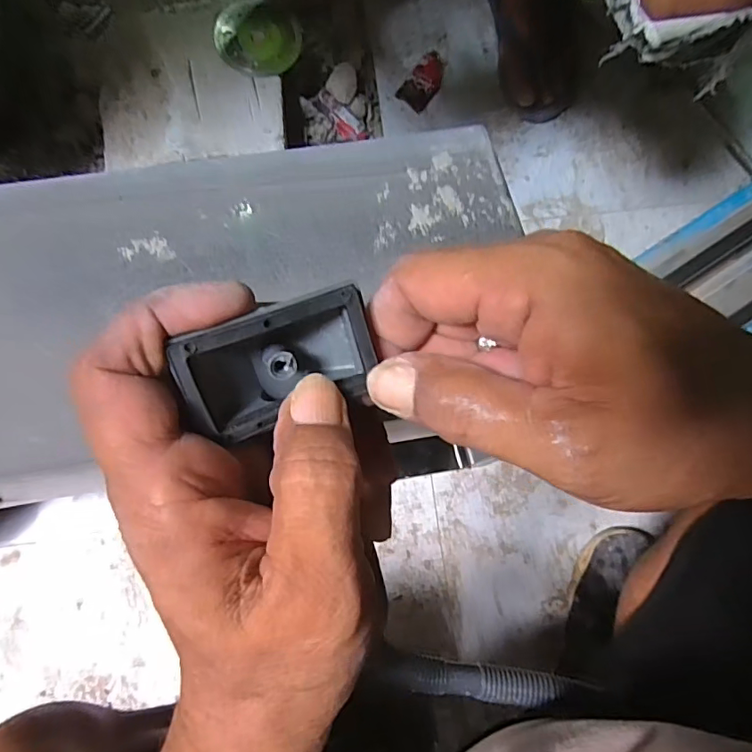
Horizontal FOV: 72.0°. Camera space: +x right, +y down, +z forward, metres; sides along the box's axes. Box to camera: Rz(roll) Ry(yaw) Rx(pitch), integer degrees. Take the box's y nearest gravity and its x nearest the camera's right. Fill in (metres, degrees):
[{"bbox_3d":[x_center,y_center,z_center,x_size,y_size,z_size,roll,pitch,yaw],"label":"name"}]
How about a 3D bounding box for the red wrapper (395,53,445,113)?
[{"bbox_3d":[0.065,-0.396,0.696,0.041,0.013,0.083,32,85,1],"label":"red wrapper"}]

